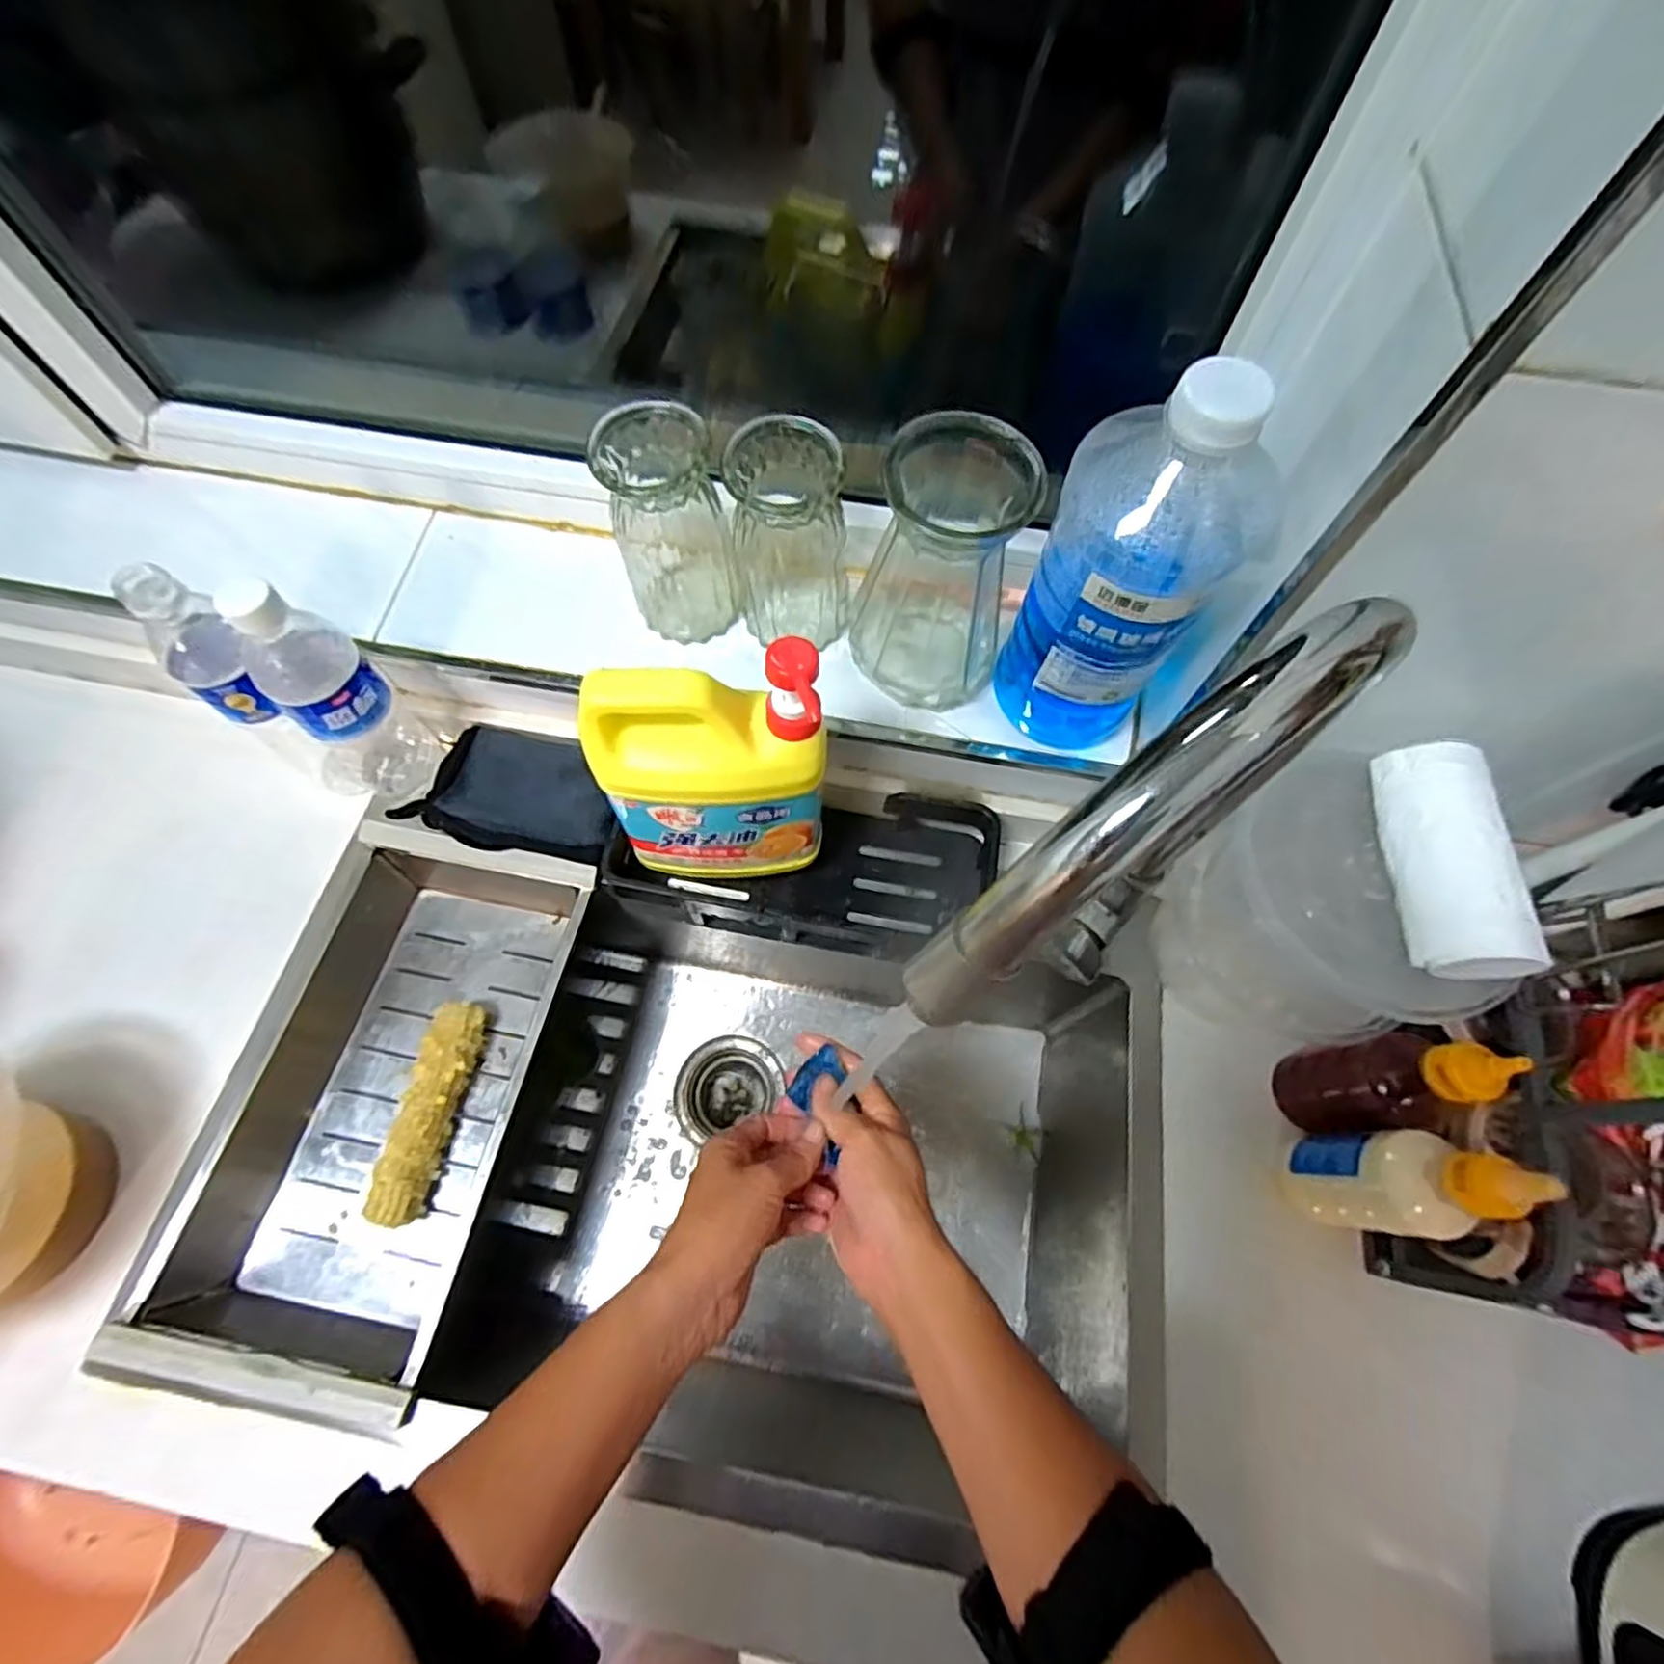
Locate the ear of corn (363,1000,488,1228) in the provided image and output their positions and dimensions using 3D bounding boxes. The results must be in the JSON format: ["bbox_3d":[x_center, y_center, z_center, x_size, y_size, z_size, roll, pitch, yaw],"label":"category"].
[{"bbox_3d":[-0.309,0.211,0.544,0.036,0.029,0.155,9,66,3],"label":"ear of corn"}]

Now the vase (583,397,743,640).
[{"bbox_3d":[-0.111,-0.211,0.501,0.076,0.155,0.074,0,66,-1],"label":"vase"}]

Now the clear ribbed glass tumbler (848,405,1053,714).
[{"bbox_3d":[0.077,-0.168,0.471,0.089,0.180,0.087,20,67,8],"label":"clear ribbed glass tumbler"}]

